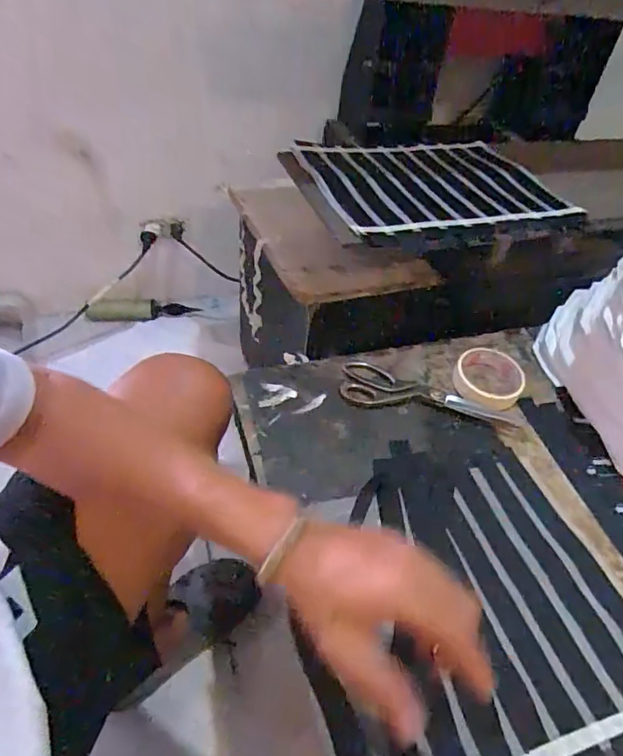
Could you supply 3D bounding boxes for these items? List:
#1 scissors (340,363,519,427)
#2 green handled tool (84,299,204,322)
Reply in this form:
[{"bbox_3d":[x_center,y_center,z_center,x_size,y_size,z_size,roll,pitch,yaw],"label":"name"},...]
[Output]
[{"bbox_3d":[0.145,0.021,0.637,0.215,0.010,0.061,10,46,3],"label":"scissors"},{"bbox_3d":[-0.426,-0.176,1.282,0.271,0.041,0.042,-5,47,-11],"label":"green handled tool"}]

